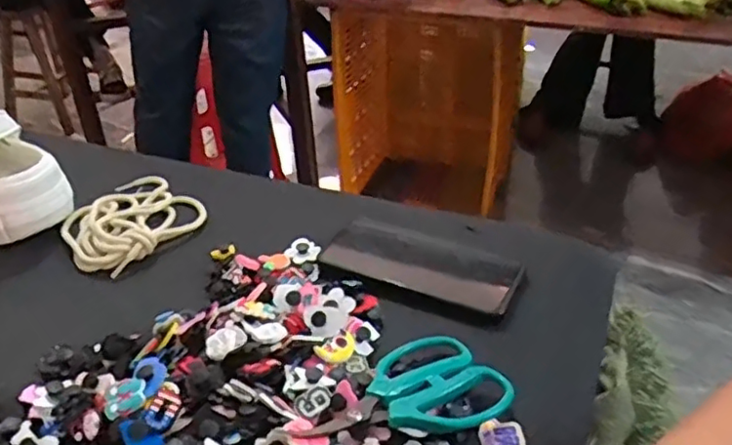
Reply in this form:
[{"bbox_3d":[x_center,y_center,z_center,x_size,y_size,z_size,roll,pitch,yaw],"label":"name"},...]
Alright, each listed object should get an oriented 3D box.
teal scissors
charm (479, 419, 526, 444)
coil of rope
[{"bbox_3d":[0.020,0.110,0.401,0.132,0.020,0.085,-20,37,-25],"label":"teal scissors"},{"bbox_3d":[0.084,0.134,0.381,0.027,0.004,0.029,-6,46,7],"label":"charm"},{"bbox_3d":[-0.231,-0.007,0.603,0.132,0.020,0.122,27,43,37],"label":"coil of rope"}]

